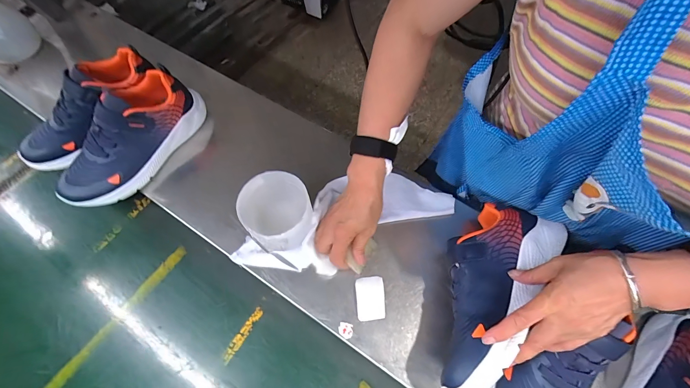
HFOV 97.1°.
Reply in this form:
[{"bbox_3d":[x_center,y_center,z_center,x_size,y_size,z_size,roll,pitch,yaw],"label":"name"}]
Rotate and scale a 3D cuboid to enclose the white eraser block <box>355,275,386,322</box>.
[{"bbox_3d":[0.035,0.142,0.416,0.039,0.005,0.055,-5,65,-2],"label":"white eraser block"}]

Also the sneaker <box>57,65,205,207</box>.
[{"bbox_3d":[-0.338,-0.092,0.478,0.090,0.101,0.244,22,67,10],"label":"sneaker"}]

